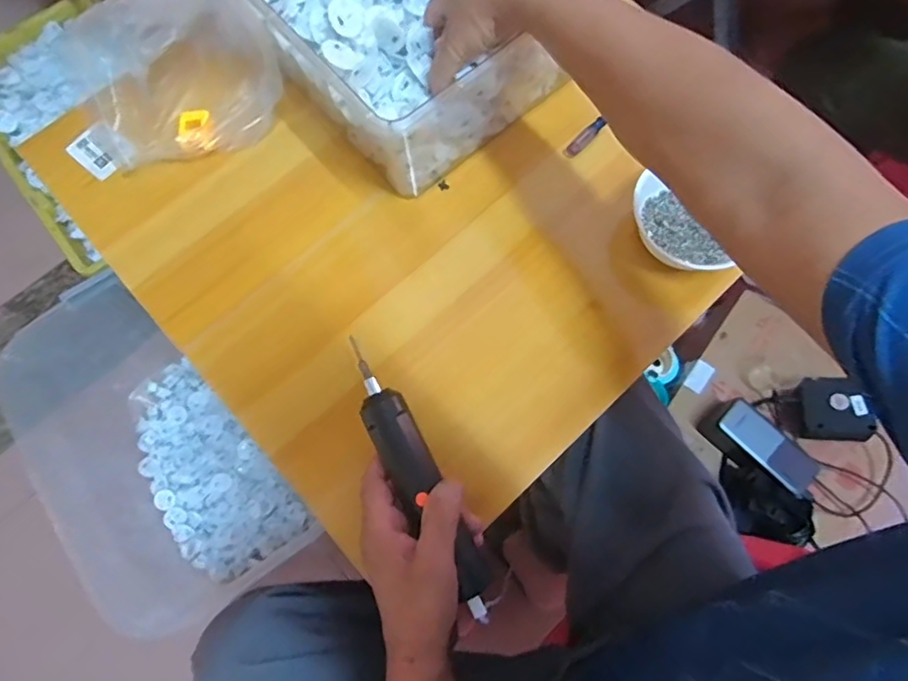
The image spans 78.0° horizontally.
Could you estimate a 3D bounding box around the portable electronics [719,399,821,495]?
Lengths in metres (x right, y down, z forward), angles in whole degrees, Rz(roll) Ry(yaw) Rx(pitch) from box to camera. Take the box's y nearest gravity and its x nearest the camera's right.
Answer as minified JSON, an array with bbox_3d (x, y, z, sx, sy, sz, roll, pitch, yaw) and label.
[{"bbox_3d":[0.395,0.134,0.703,0.127,0.015,0.057,42,78,11],"label":"portable electronics"}]

